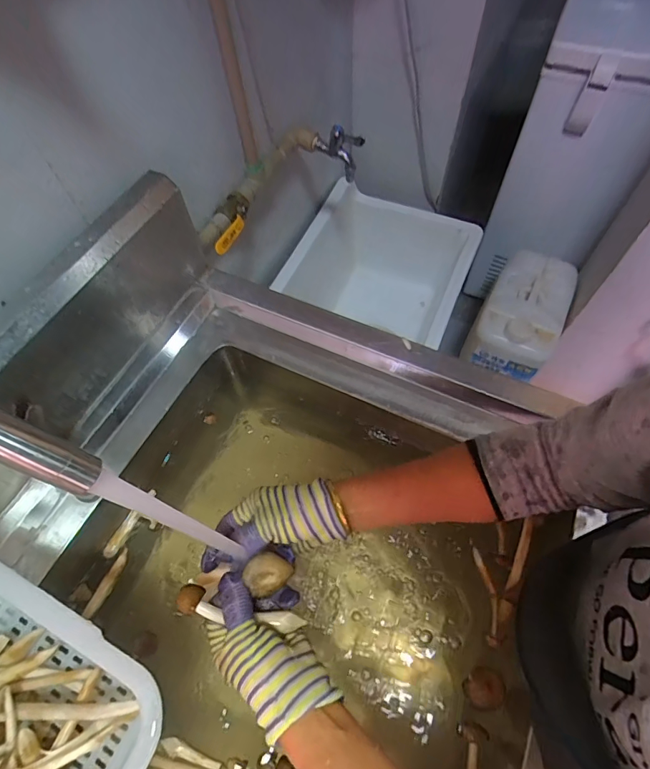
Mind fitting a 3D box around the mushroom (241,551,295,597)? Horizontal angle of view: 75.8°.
[{"bbox_3d":[-0.050,0.168,0.376,0.035,0.018,0.032,-27,89,-26],"label":"mushroom"}]

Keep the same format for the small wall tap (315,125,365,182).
[{"bbox_3d":[0.021,-0.446,0.799,0.107,0.097,0.040,39,69,21],"label":"small wall tap"}]

